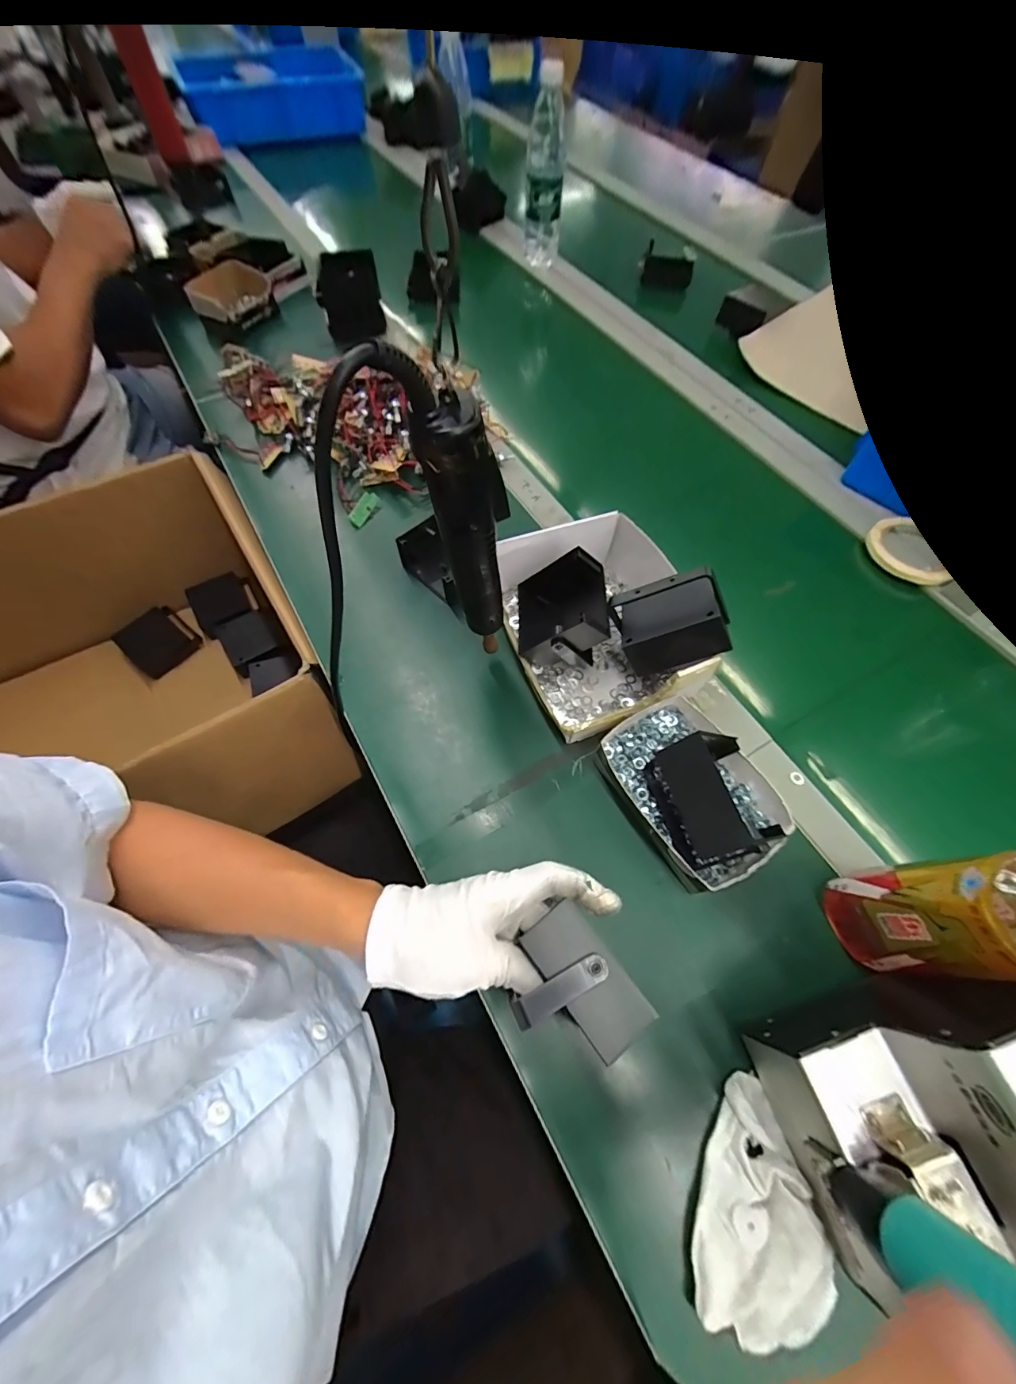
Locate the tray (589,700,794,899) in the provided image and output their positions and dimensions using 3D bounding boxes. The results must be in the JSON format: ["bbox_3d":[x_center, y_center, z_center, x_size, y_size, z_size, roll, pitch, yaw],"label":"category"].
[{"bbox_3d":[0.157,0.082,0.396,0.108,0.046,0.148,-27,68,-15],"label":"tray"}]

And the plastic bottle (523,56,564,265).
[{"bbox_3d":[0.065,-0.877,0.792,0.069,0.222,0.064,3,63,-1],"label":"plastic bottle"}]

